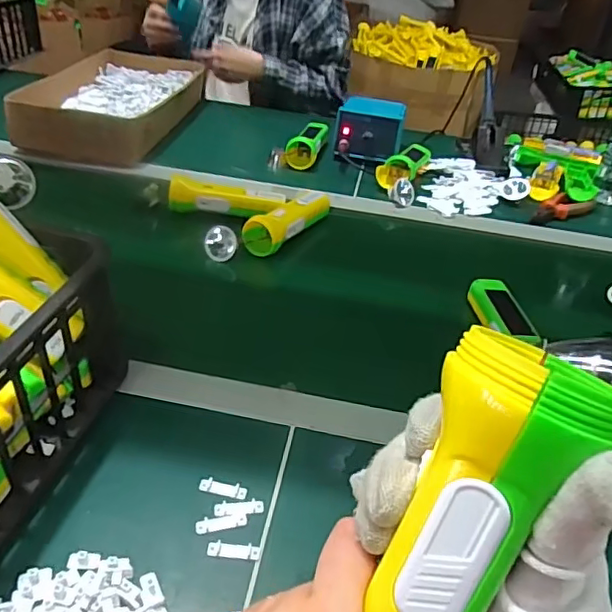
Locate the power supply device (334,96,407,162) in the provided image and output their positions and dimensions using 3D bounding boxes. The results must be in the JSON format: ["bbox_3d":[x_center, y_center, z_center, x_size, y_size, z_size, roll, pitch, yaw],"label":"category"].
[{"bbox_3d":[0.114,-0.313,0.988,0.115,0.080,0.077,13,37,9],"label":"power supply device"}]

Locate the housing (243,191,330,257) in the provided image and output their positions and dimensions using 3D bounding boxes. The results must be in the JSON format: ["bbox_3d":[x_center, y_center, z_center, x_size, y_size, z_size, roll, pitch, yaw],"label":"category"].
[{"bbox_3d":[-0.021,-0.120,0.775,0.043,0.053,0.165,23,40,21],"label":"housing"}]

